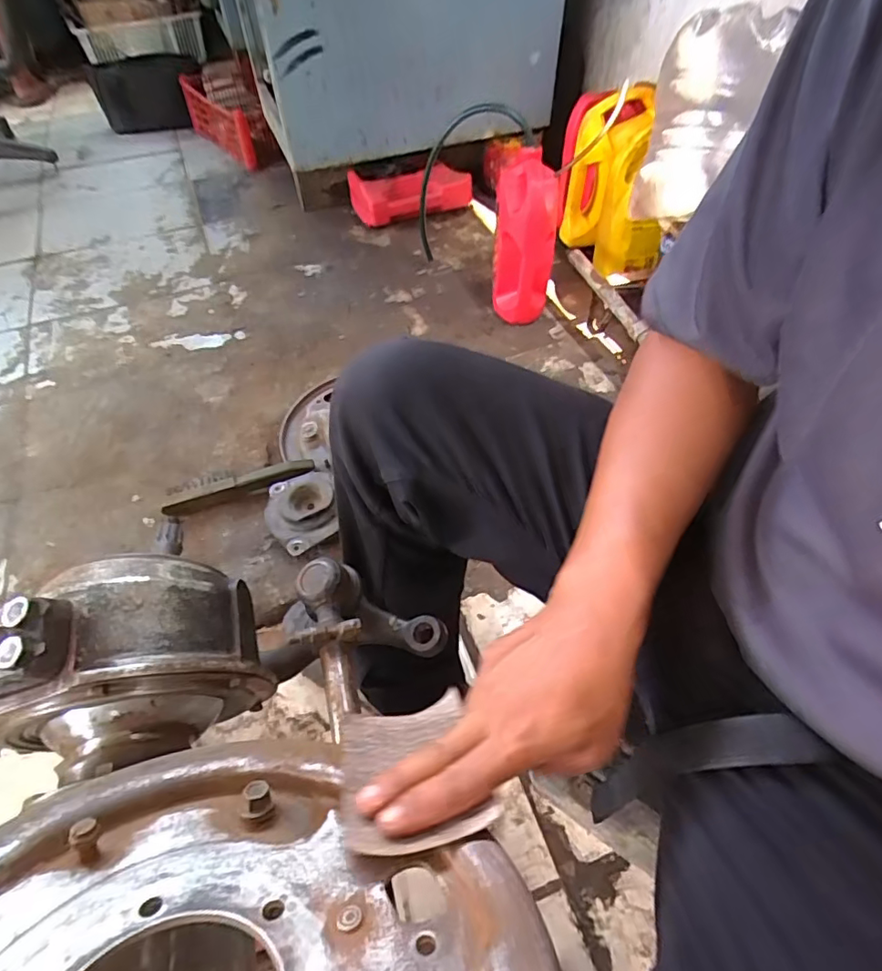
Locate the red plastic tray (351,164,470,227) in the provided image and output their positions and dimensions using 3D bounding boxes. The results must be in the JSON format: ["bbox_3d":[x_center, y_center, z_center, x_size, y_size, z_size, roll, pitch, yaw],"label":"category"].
[{"bbox_3d":[-0.061,-0.694,1.298,0.297,0.118,0.062,-12,53,-9],"label":"red plastic tray"}]

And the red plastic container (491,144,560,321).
[{"bbox_3d":[0.160,-0.471,1.072,0.112,0.285,0.146,6,52,5],"label":"red plastic container"}]

